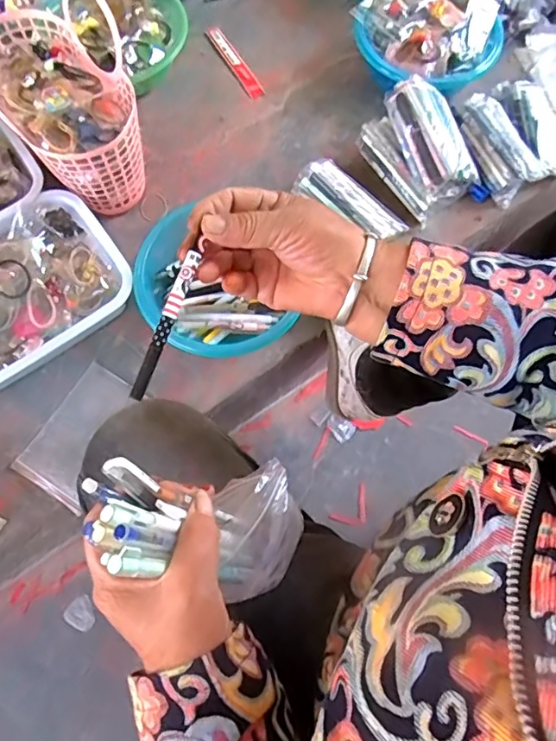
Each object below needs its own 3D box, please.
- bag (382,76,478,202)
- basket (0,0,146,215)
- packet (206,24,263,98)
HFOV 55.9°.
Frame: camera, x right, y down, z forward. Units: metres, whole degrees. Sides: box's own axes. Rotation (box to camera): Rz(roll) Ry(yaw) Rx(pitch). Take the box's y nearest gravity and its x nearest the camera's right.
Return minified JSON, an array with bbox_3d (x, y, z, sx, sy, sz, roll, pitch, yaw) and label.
[{"bbox_3d":[0.223,-0.336,0.758,0.093,0.042,0.178,-28,92,-8],"label":"bag"},{"bbox_3d":[-0.288,-0.366,0.725,0.167,0.215,0.271,-37,75,-11],"label":"basket"},{"bbox_3d":[-0.077,-0.528,0.893,0.025,0.012,0.183,-27,74,-8],"label":"packet"}]

